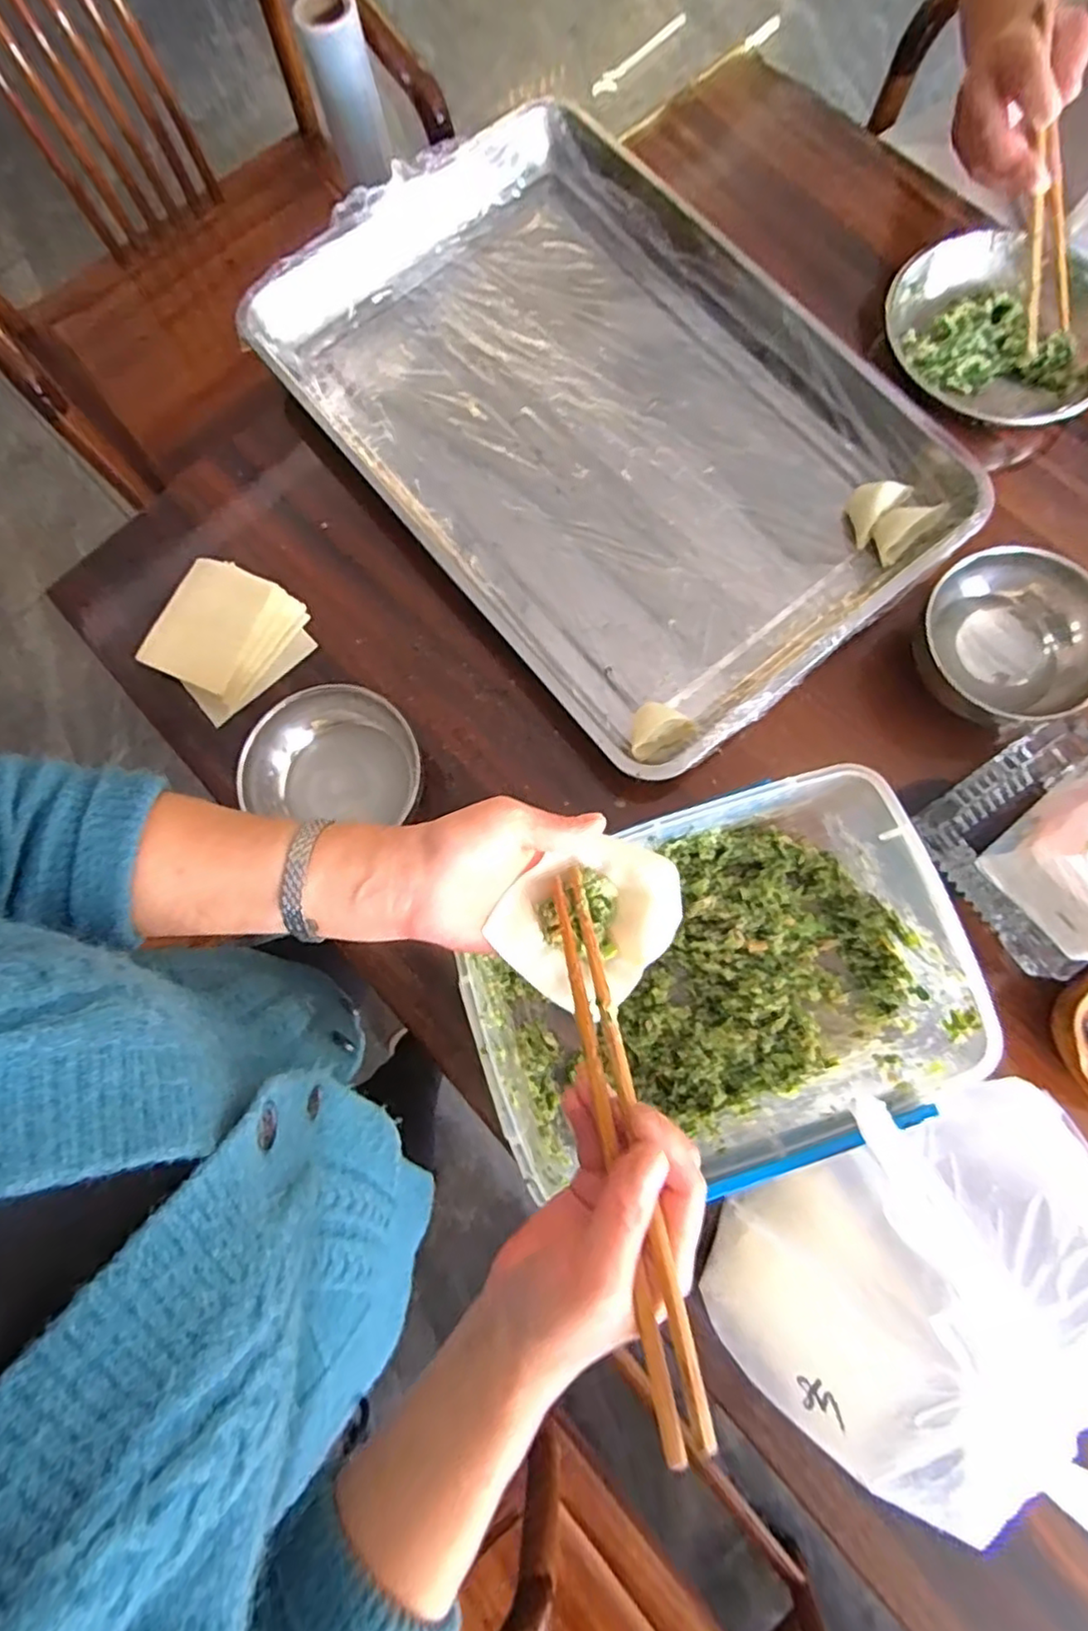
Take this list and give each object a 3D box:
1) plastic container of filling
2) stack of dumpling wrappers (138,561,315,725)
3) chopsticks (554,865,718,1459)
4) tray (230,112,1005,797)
[{"bbox_3d":[0.110,0.113,0.460,0.309,0.106,0.219,-19,79,0],"label":"plastic container of filling"},{"bbox_3d":[-0.281,-0.158,0.581,0.122,0.023,0.124,41,84,10],"label":"stack of dumpling wrappers"},{"bbox_3d":[0.034,0.136,0.295,0.019,0.014,0.234,-12,66,-1],"label":"chopsticks"},{"bbox_3d":[0.055,-0.349,0.579,0.385,0.053,0.577,-40,81,-6],"label":"tray"}]

